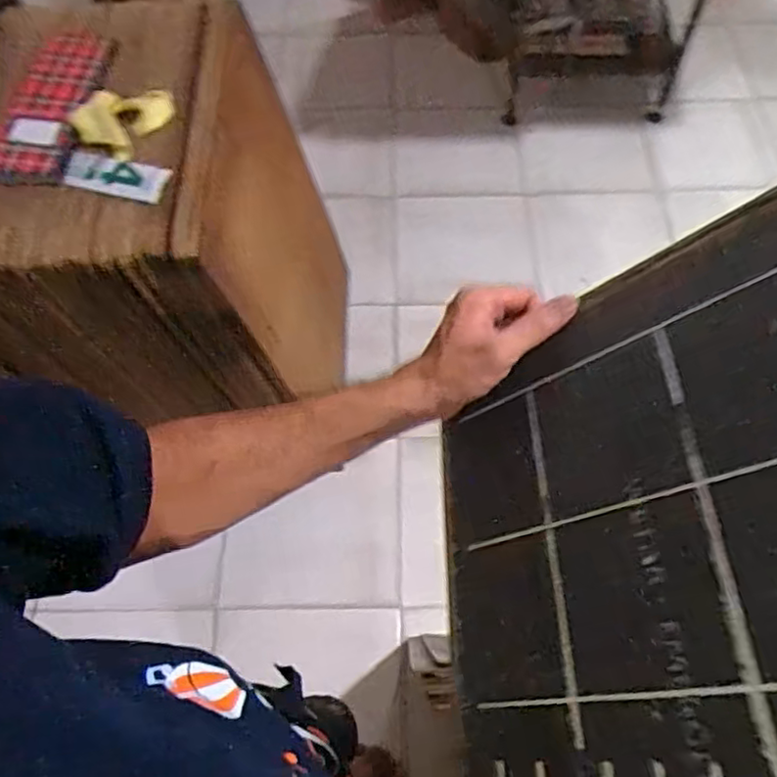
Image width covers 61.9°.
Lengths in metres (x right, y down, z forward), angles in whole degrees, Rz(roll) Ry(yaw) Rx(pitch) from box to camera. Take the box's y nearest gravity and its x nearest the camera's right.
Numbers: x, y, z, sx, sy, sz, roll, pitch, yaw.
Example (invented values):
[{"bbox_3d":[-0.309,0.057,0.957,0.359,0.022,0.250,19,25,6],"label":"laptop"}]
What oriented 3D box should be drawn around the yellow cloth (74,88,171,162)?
[{"bbox_3d":[-0.379,-0.395,0.954,0.097,0.060,0.143,38,69,18],"label":"yellow cloth"}]

